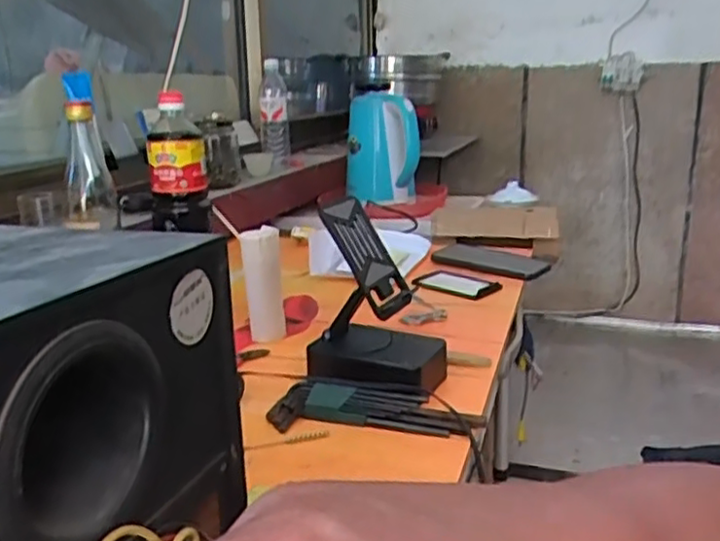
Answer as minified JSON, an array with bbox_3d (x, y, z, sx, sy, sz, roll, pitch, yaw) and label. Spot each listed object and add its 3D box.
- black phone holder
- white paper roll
[{"bbox_3d":[0.006,0.006,0.645,0.083,0.138,0.062,-1,15,0],"label":"black phone holder"},{"bbox_3d":[-0.109,0.016,0.769,0.042,0.125,0.039,-1,15,0],"label":"white paper roll"}]

